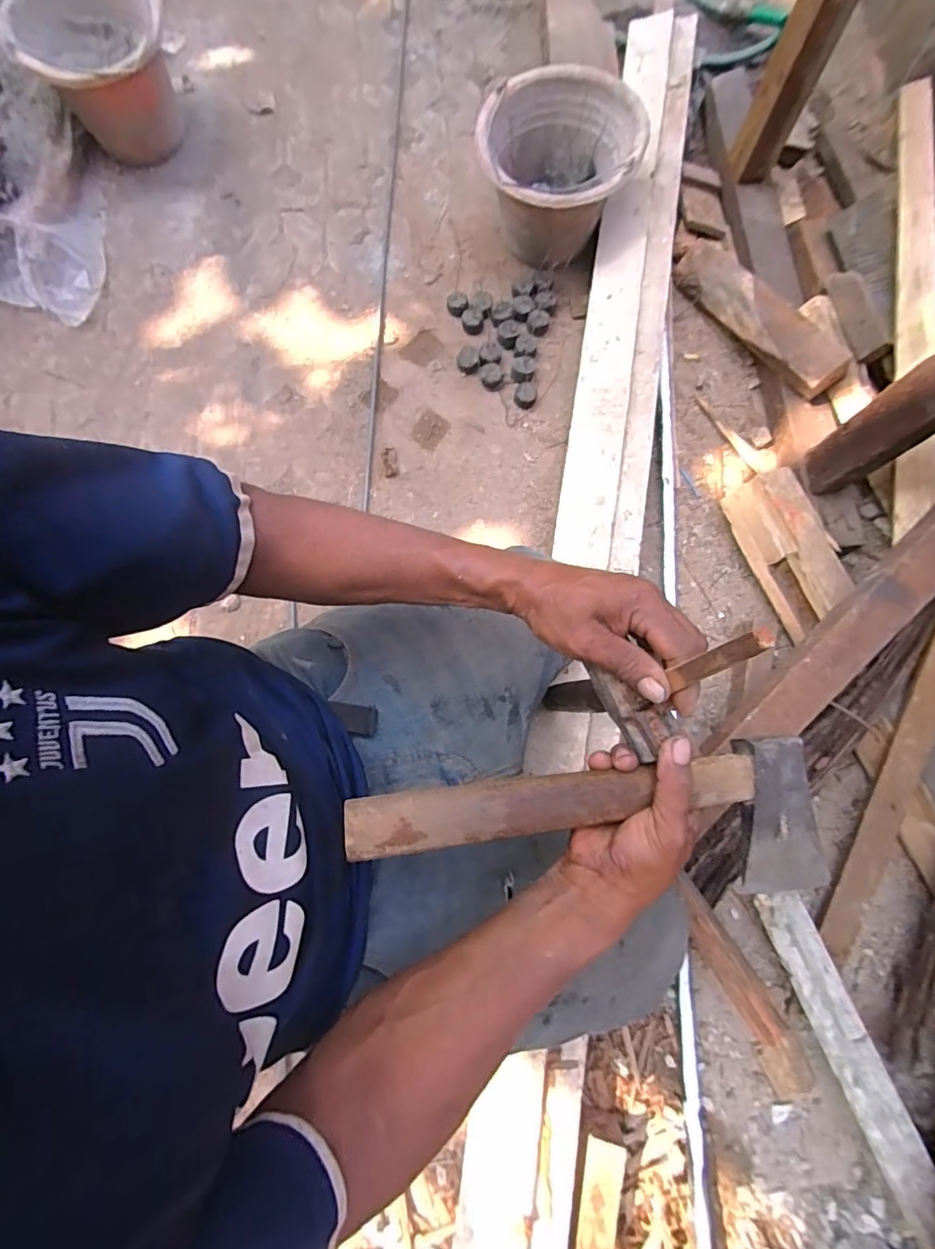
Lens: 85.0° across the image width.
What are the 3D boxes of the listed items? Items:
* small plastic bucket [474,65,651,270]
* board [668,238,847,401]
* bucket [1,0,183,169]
[{"bbox_3d":[0.138,-0.701,0.803,0.238,0.153,0.238,-3,78,-2],"label":"small plastic bucket"},{"bbox_3d":[0.444,-0.492,0.800,0.085,0.042,0.351,-43,67,34],"label":"board"},{"bbox_3d":[-0.614,-0.951,0.882,0.239,0.169,0.290,-27,80,-4],"label":"bucket"}]

